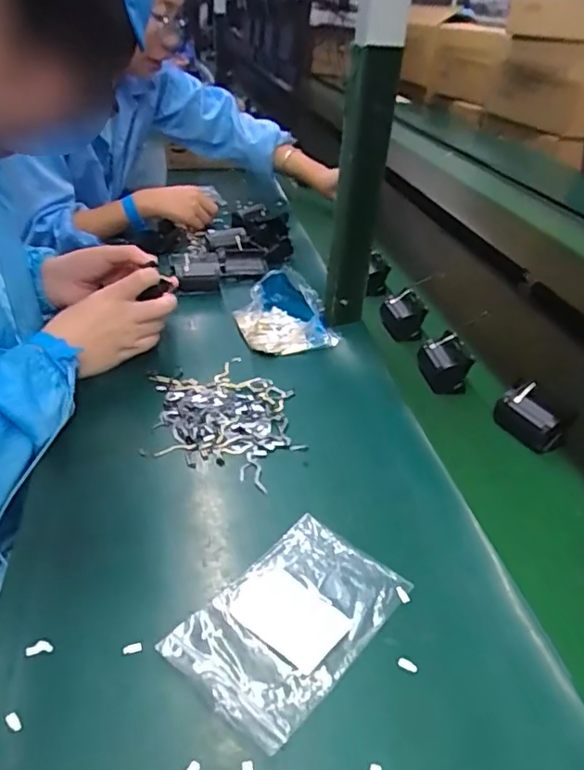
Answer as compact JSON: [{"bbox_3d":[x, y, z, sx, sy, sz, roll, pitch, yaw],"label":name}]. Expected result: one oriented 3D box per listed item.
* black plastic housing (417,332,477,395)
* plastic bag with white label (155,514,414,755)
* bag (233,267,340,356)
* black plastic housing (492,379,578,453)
[{"bbox_3d":[0.173,-0.027,0.648,0.041,0.042,0.073,-2,34,-8],"label":"black plastic housing"},{"bbox_3d":[0.001,0.155,0.386,0.097,0.008,0.150,28,40,32],"label":"plastic bag with white label"},{"bbox_3d":[-0.011,-0.089,0.699,0.103,0.068,0.108,-10,36,-20],"label":"bag"},{"bbox_3d":[0.240,0.031,0.569,0.037,0.040,0.065,-20,40,-31],"label":"black plastic housing"}]

